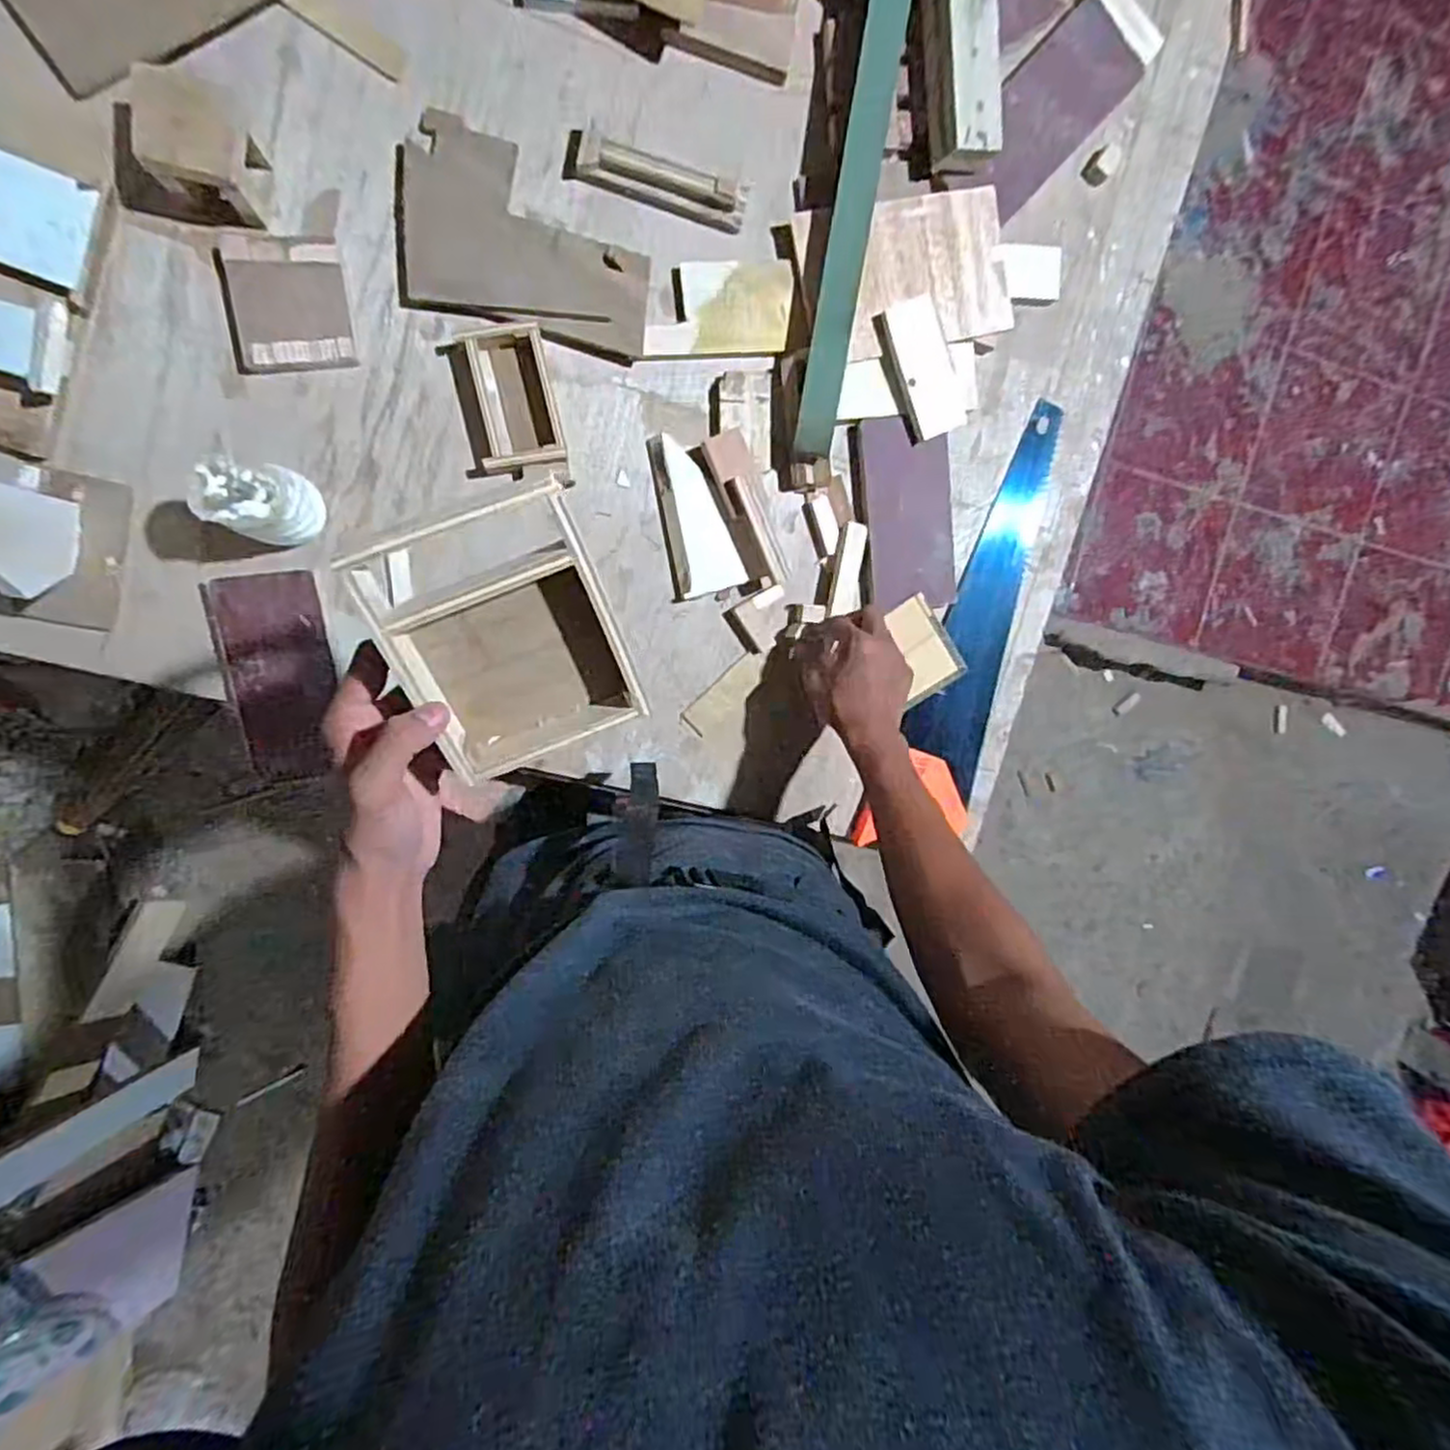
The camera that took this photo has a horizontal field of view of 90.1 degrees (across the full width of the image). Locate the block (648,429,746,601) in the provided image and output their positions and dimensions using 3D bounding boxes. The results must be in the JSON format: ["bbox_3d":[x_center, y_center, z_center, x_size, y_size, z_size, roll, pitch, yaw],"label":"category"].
[{"bbox_3d":[-0.033,-0.206,0.710,0.063,0.020,0.152,-18,101,-5],"label":"block"}]

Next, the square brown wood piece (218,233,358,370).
[{"bbox_3d":[-0.374,-0.362,0.622,0.090,0.019,0.105,-9,100,-7],"label":"square brown wood piece"}]

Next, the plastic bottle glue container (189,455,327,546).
[{"bbox_3d":[-0.382,-0.186,0.601,0.065,0.094,0.062,-2,100,-10],"label":"plastic bottle glue container"}]

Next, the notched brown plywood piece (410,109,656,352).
[{"bbox_3d":[-0.171,-0.435,0.643,0.213,0.014,0.150,9,97,-10],"label":"notched brown plywood piece"}]

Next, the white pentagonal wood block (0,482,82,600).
[{"bbox_3d":[-0.553,-0.143,0.564,0.016,0.140,0.082,16,96,-10],"label":"white pentagonal wood block"}]

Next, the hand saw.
[{"bbox_3d":[0.284,-0.087,0.777,0.108,0.034,0.490,22,95,-11],"label":"hand saw"}]

